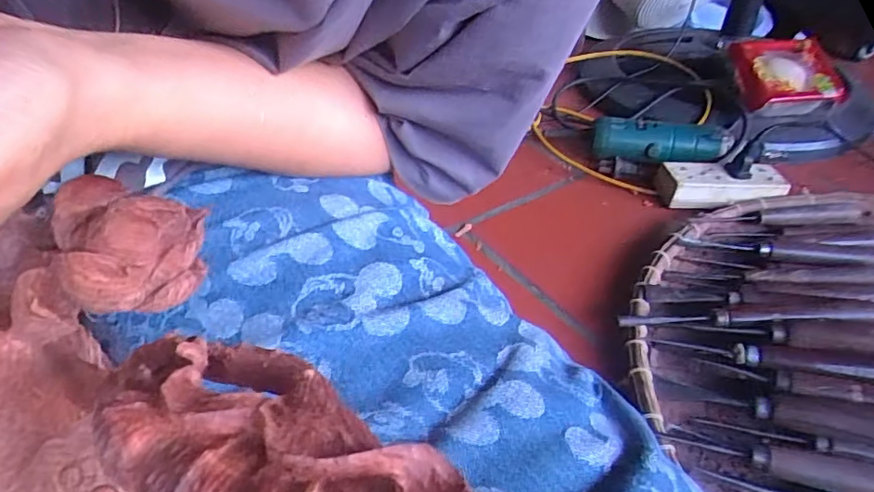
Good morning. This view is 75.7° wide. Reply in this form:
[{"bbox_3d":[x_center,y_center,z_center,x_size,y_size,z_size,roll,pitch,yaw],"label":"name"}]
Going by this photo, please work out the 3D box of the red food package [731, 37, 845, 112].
[{"bbox_3d":[0.399,-0.202,0.645,0.099,0.021,0.085,-6,74,9],"label":"red food package"}]

